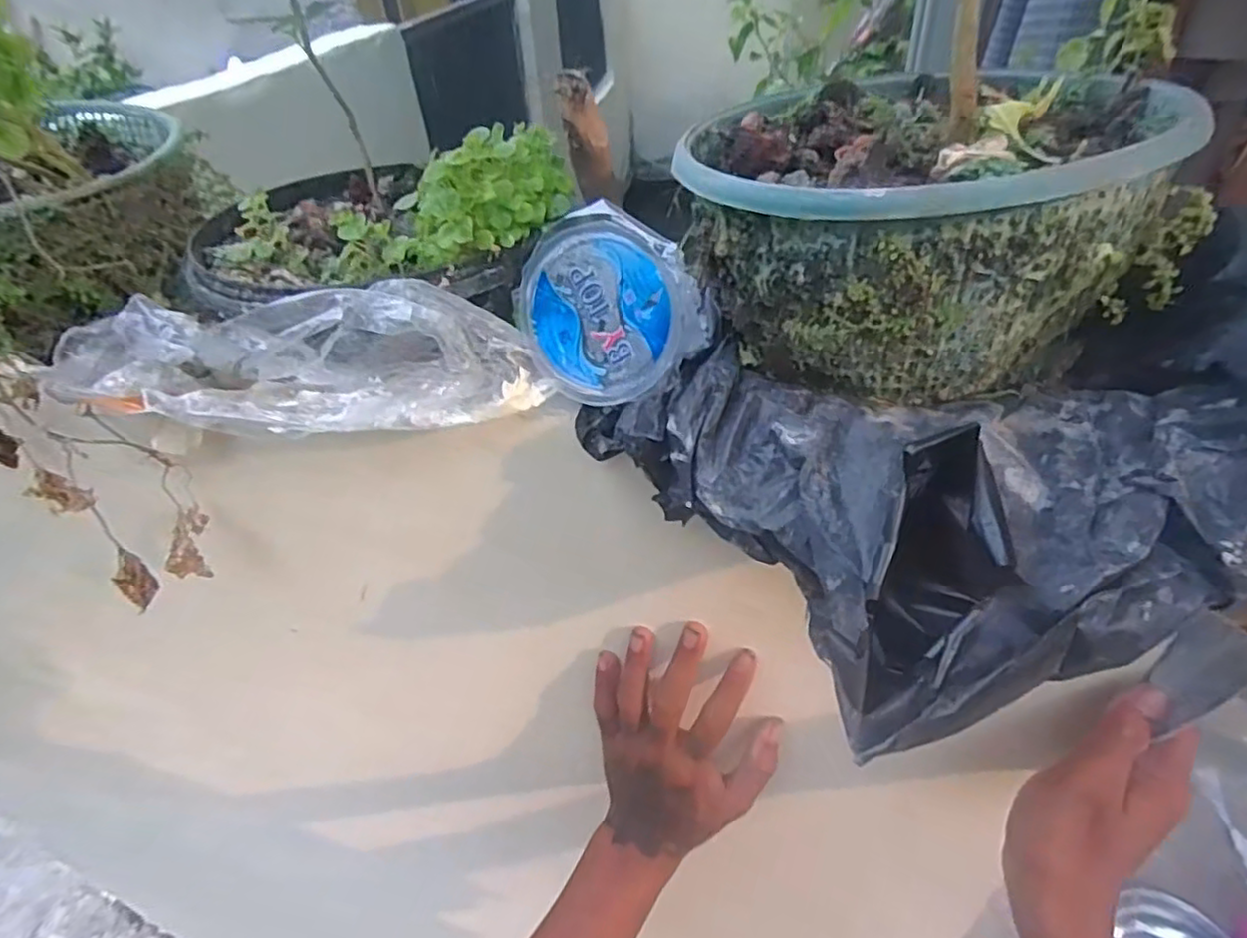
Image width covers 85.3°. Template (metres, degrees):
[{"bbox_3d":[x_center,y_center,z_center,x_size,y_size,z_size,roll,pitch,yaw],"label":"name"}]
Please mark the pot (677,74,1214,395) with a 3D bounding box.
[{"bbox_3d":[0.105,-0.107,0.284,0.151,0.105,0.161,-2,41,2],"label":"pot"}]

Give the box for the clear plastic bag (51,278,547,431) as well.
[{"bbox_3d":[-0.157,-0.047,0.289,0.236,0.062,0.063,5,41,11],"label":"clear plastic bag"}]

